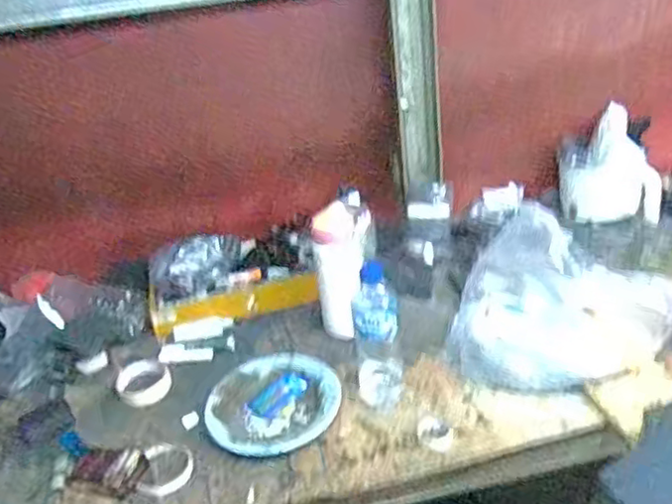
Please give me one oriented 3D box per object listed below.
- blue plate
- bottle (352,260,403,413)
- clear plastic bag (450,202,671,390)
[{"bbox_3d":[-0.090,0.217,0.968,0.191,0.025,0.169,-31,40,-33],"label":"blue plate"},{"bbox_3d":[0.058,0.121,0.935,0.064,0.194,0.076,-2,33,7],"label":"bottle"},{"bbox_3d":[0.325,0.078,0.955,0.285,0.194,0.181,11,36,25],"label":"clear plastic bag"}]

